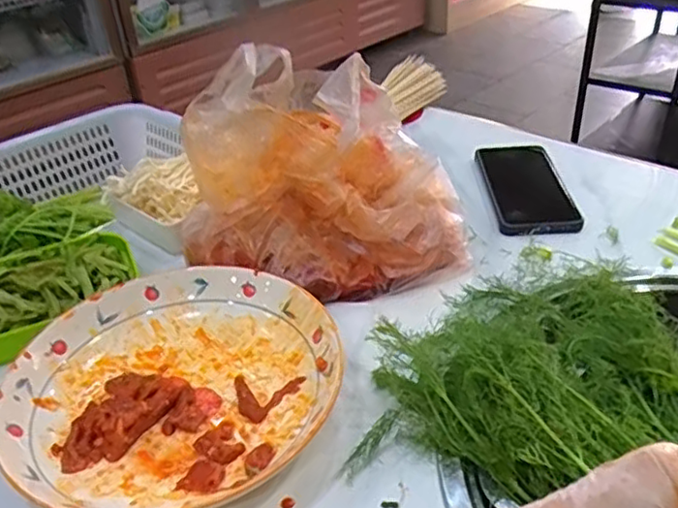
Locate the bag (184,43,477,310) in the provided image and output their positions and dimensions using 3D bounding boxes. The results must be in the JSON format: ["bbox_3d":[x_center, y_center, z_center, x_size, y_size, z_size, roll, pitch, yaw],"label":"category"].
[{"bbox_3d":[-0.009,-0.082,0.576,0.238,0.181,0.171,4,35,11],"label":"bag"}]

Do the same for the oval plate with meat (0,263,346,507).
[{"bbox_3d":[-0.116,0.089,0.464,0.226,0.036,0.214,-14,36,-15],"label":"oval plate with meat"}]

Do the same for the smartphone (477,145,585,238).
[{"bbox_3d":[0.197,-0.075,0.689,0.081,0.014,0.169,-3,34,2],"label":"smartphone"}]

